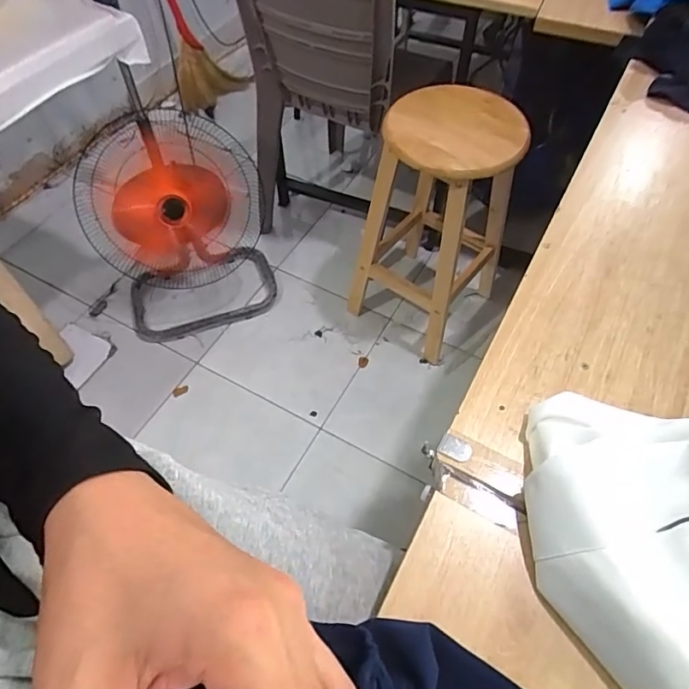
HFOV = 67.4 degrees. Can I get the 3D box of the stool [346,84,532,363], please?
[{"bbox_3d":[0.224,-0.290,1.328,0.327,0.623,0.325,26,60,16],"label":"stool"}]

